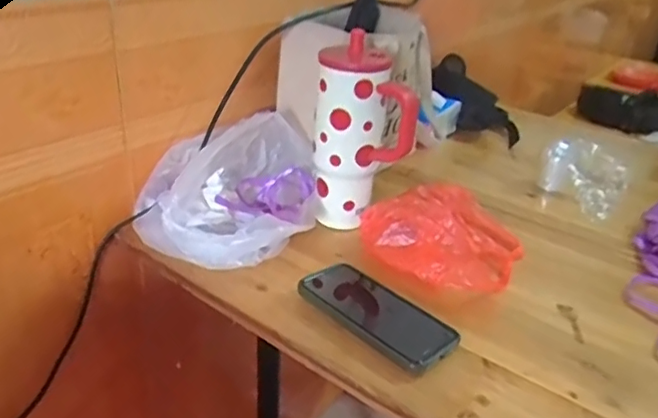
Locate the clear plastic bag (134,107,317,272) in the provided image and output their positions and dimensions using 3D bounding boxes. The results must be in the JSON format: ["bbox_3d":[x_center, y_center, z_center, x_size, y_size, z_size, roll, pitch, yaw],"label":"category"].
[{"bbox_3d":[-0.124,-0.022,0.705,0.215,0.098,0.218,2,29,-4],"label":"clear plastic bag"}]

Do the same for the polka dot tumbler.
[{"bbox_3d":[0.038,-0.081,0.707,0.113,0.206,0.084,5,29,0],"label":"polka dot tumbler"}]

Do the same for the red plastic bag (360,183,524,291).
[{"bbox_3d":[0.142,0.025,0.713,0.176,0.054,0.189,24,34,31],"label":"red plastic bag"}]

